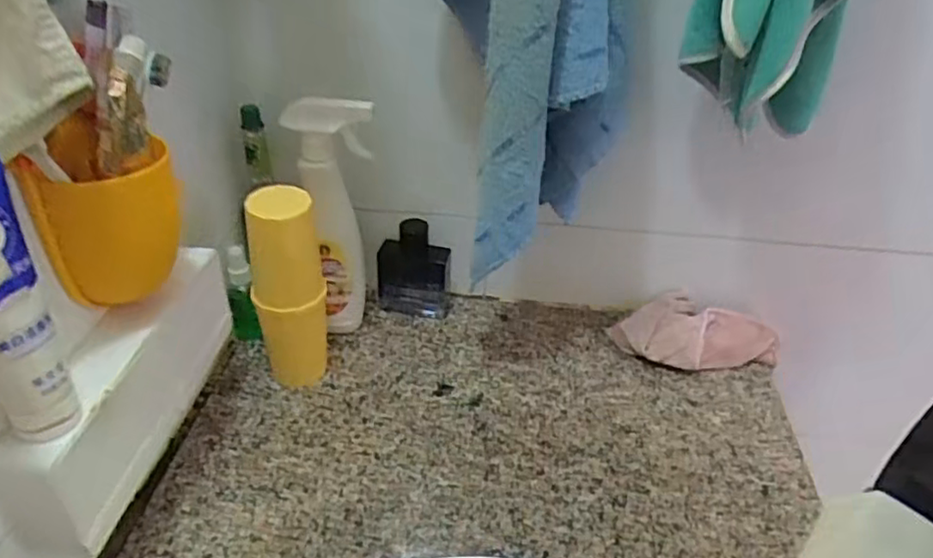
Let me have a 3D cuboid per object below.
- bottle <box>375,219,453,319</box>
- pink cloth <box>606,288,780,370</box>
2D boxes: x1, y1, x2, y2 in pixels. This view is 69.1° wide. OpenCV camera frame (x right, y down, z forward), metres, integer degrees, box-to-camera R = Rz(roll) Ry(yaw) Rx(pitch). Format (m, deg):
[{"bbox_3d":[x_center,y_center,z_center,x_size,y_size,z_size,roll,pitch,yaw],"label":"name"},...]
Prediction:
[{"bbox_3d":[-0.062,-0.013,0.795,0.083,0.117,0.033,7,36,7],"label":"bottle"},{"bbox_3d":[0.258,0.060,0.778,0.168,0.037,0.097,-5,36,-9],"label":"pink cloth"}]

